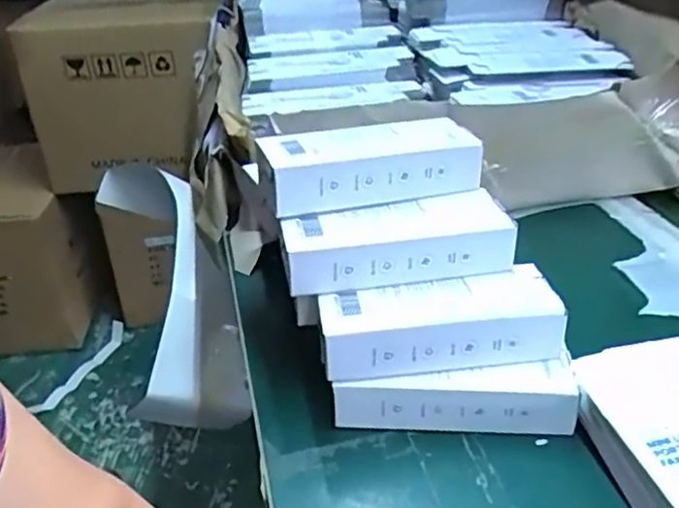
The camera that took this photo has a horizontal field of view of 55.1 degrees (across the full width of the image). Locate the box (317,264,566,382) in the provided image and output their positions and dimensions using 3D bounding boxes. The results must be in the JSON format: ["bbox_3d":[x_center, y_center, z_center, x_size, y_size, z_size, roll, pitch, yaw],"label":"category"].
[{"bbox_3d":[0.067,0.047,0.447,0.157,0.041,0.064,-5,32,-6],"label":"box"}]

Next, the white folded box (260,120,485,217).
[{"bbox_3d":[0.022,-0.070,0.495,0.157,0.044,0.072,-11,33,-15],"label":"white folded box"}]

